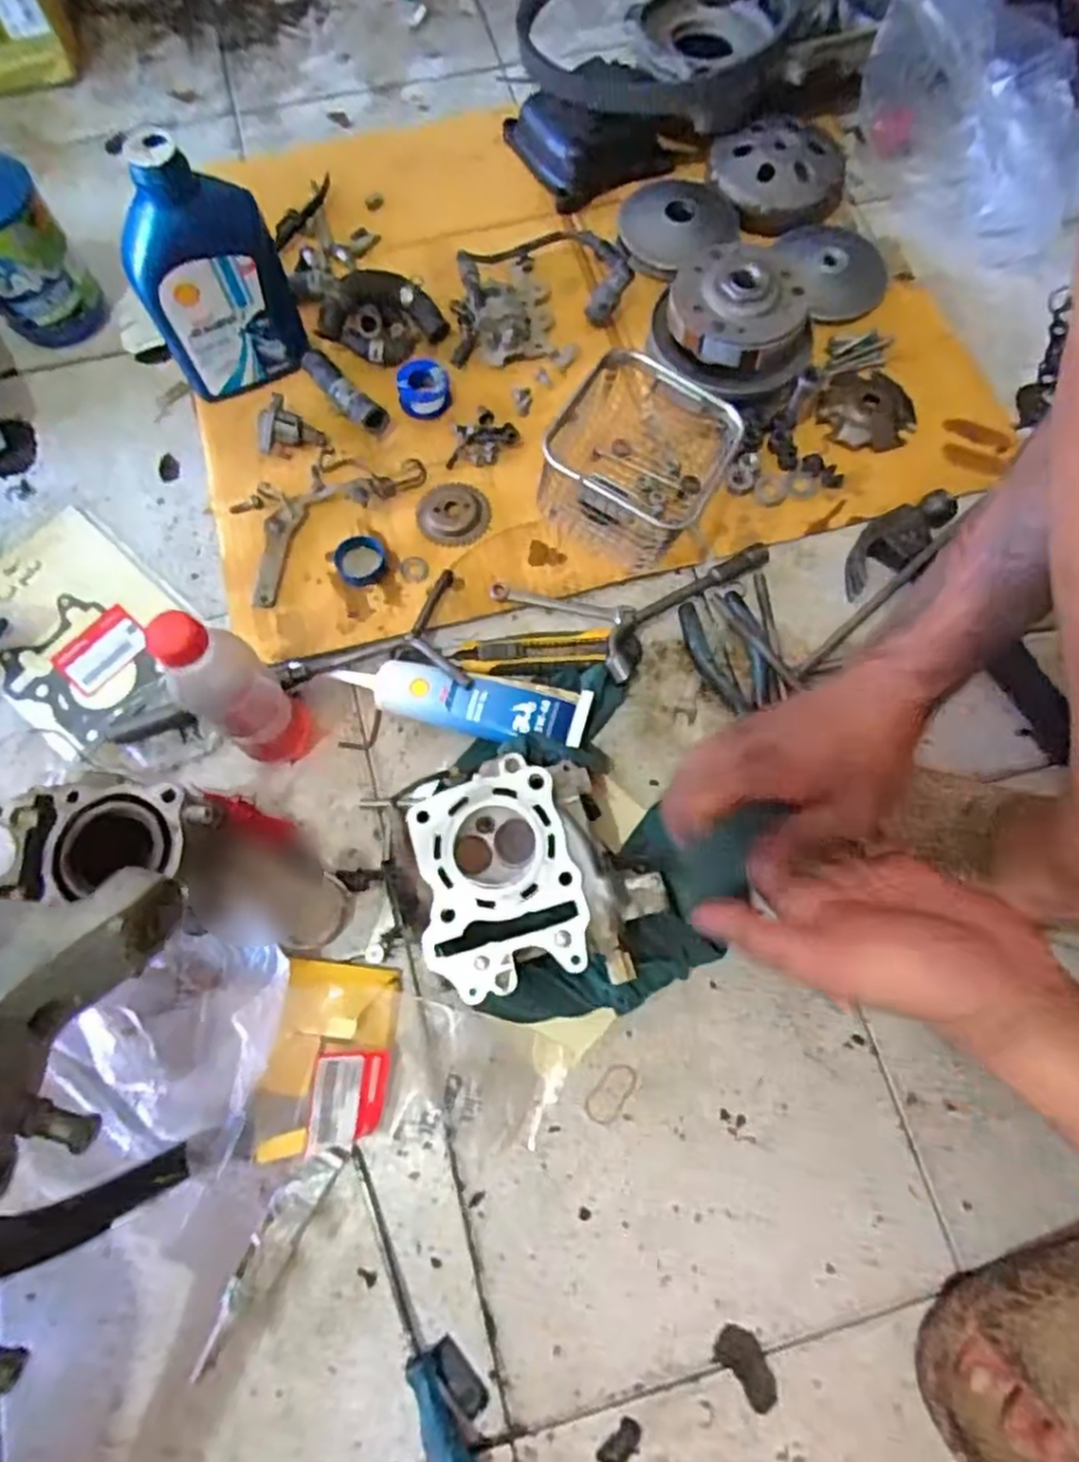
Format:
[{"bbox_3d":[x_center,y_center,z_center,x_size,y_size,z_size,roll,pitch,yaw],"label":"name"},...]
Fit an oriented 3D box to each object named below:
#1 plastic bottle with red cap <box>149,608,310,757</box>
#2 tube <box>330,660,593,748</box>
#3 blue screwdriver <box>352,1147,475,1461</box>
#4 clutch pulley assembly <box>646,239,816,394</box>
[{"bbox_3d":[-0.197,-0.023,0.496,0.046,0.190,0.052,39,77,12],"label":"plastic bottle with red cap"},{"bbox_3d":[-0.062,-0.019,0.566,0.196,0.030,0.056,10,73,4],"label":"tube"},{"bbox_3d":[-0.076,0.369,0.449,0.030,0.027,0.218,-22,73,-6],"label":"blue screwdriver"},{"bbox_3d":[0.170,-0.360,0.655,0.136,0.081,0.126,0,72,1],"label":"clutch pulley assembly"}]

